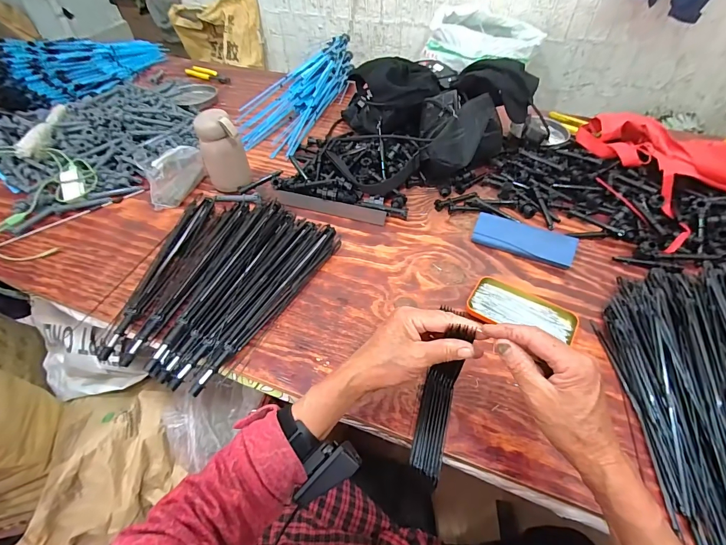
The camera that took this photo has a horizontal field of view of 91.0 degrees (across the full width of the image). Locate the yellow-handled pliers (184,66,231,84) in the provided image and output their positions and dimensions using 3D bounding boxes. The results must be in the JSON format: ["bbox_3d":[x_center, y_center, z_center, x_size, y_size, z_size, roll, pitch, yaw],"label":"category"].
[{"bbox_3d":[-0.484,-0.609,1.105,0.168,0.014,0.065,29,56,23],"label":"yellow-handled pliers"}]

